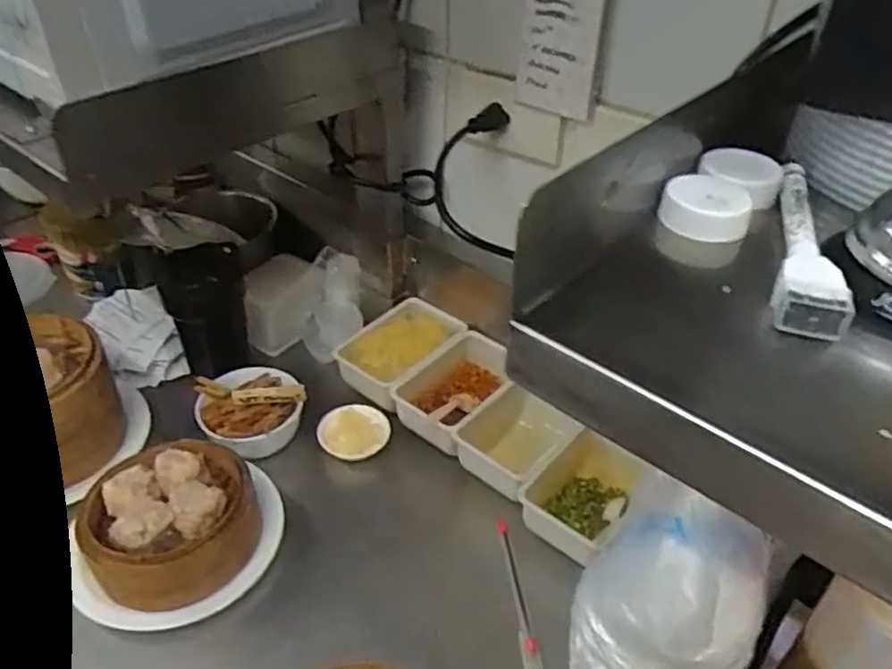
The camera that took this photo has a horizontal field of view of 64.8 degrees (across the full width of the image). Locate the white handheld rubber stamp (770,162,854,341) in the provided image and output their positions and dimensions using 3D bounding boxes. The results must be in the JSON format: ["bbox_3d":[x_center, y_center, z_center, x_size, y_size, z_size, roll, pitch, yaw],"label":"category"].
[{"bbox_3d":[0.158,-0.041,0.307,0.026,0.014,0.126,14,40,15],"label":"white handheld rubber stamp"}]

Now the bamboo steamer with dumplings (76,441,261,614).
[{"bbox_3d":[-0.241,0.163,0.620,0.140,0.057,0.136,1,38,-1],"label":"bamboo steamer with dumplings"}]

